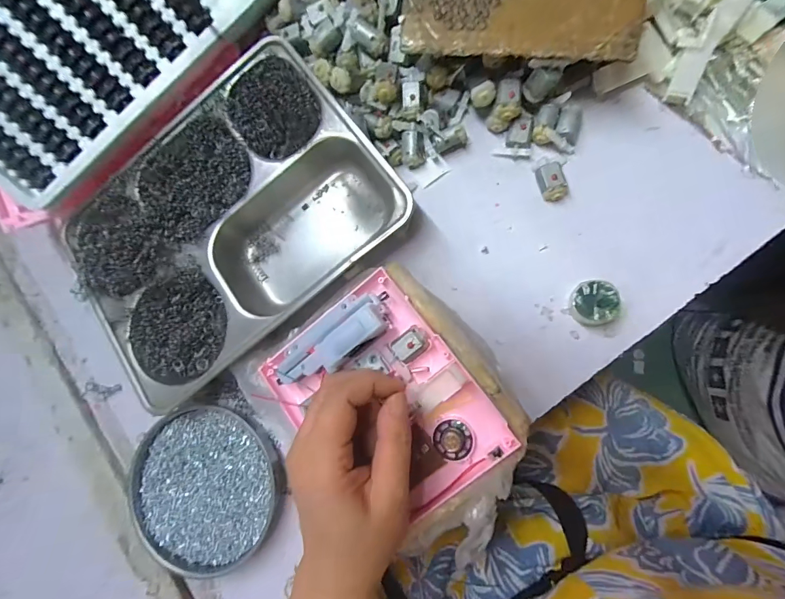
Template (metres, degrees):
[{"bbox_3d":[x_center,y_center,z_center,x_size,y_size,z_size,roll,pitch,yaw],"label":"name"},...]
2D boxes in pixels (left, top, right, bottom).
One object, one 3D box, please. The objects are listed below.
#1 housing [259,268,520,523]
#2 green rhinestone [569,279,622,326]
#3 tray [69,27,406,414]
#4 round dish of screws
[{"bbox_3d":[-0.009,0.078,0.290,0.129,0.031,0.161,-39,82,5],"label":"housing"},{"bbox_3d":[0.154,0.002,0.296,0.032,0.022,0.033,-1,84,11],"label":"green rhinestone"},{"bbox_3d":[-0.149,-0.067,0.344,0.275,0.043,0.215,-39,79,5],"label":"tray"},{"bbox_3d":[-0.164,0.165,0.338,0.122,0.016,0.138,-5,84,10],"label":"round dish of screws"}]

